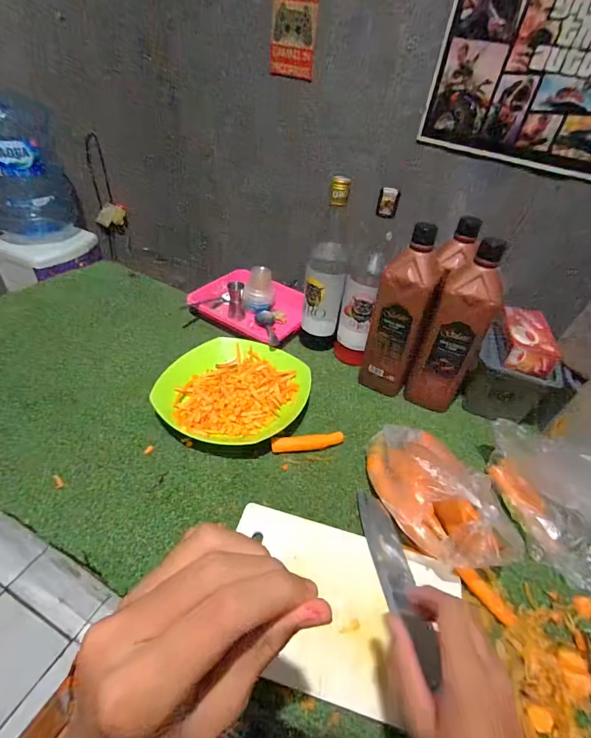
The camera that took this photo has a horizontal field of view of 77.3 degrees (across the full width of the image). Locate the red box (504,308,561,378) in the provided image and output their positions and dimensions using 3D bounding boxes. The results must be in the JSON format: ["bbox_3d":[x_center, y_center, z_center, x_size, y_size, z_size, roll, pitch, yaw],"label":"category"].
[{"bbox_3d":[0.343,-0.049,0.548,0.062,0.039,0.127,15,42,8],"label":"red box"}]

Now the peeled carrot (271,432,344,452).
[{"bbox_3d":[0.018,0.102,0.513,0.101,0.017,0.016,-5,43,-14],"label":"peeled carrot"}]

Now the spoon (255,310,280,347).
[{"bbox_3d":[-0.053,-0.076,0.696,0.038,0.024,0.152,0,25,-9],"label":"spoon"}]

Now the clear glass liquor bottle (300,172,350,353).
[{"bbox_3d":[0.052,-0.157,0.619,0.067,0.274,0.061,8,42,1],"label":"clear glass liquor bottle"}]

